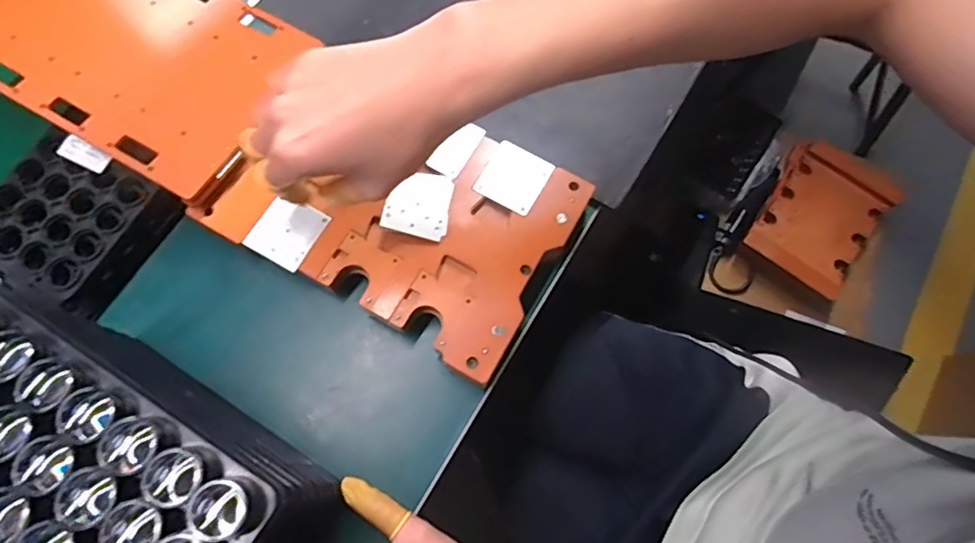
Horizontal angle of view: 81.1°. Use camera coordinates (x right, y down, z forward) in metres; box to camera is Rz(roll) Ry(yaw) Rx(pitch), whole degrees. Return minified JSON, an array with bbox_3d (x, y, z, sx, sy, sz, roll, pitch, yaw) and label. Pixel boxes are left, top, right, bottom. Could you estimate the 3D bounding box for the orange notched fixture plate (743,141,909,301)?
[{"bbox_3d":[0.598,-0.109,1.008,0.188,0.036,0.284,34,74,9],"label":"orange notched fixture plate"}]

